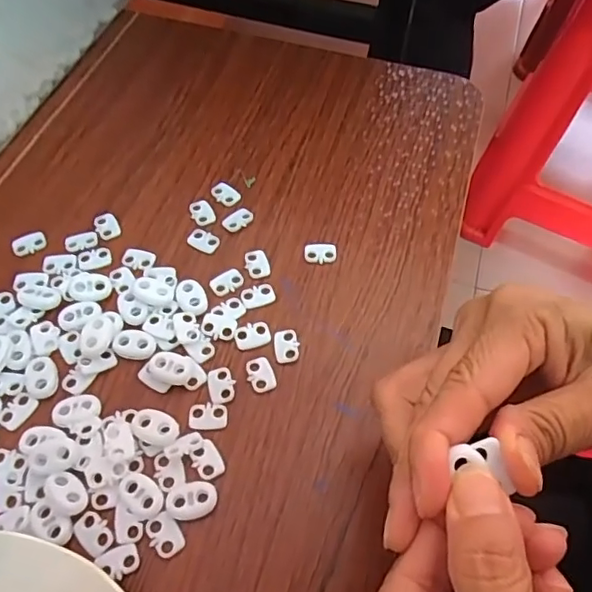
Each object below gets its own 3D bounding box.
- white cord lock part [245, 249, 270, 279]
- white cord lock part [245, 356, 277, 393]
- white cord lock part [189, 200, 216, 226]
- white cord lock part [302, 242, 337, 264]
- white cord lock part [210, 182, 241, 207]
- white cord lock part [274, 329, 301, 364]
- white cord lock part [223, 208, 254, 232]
[{"bbox_3d":[-0.023,-0.020,0.324,0.013,0.004,0.018,-13,59,-10],"label":"white cord lock part"},{"bbox_3d":[-0.018,0.040,0.287,0.013,0.004,0.018,-21,61,-14],"label":"white cord lock part"},{"bbox_3d":[-0.058,-0.052,0.345,0.012,0.004,0.019,-24,62,-16],"label":"white cord lock part"},{"bbox_3d":[0.014,-0.026,0.330,0.019,0.004,0.014,8,58,3],"label":"white cord lock part"},{"bbox_3d":[-0.045,-0.065,0.354,0.020,0.004,0.012,36,64,19],"label":"white cord lock part"},{"bbox_3d":[-0.005,0.026,0.297,0.013,0.004,0.019,-6,58,-5],"label":"white cord lock part"},{"bbox_3d":[-0.036,-0.048,0.342,0.019,0.004,0.013,-35,65,-21],"label":"white cord lock part"}]

